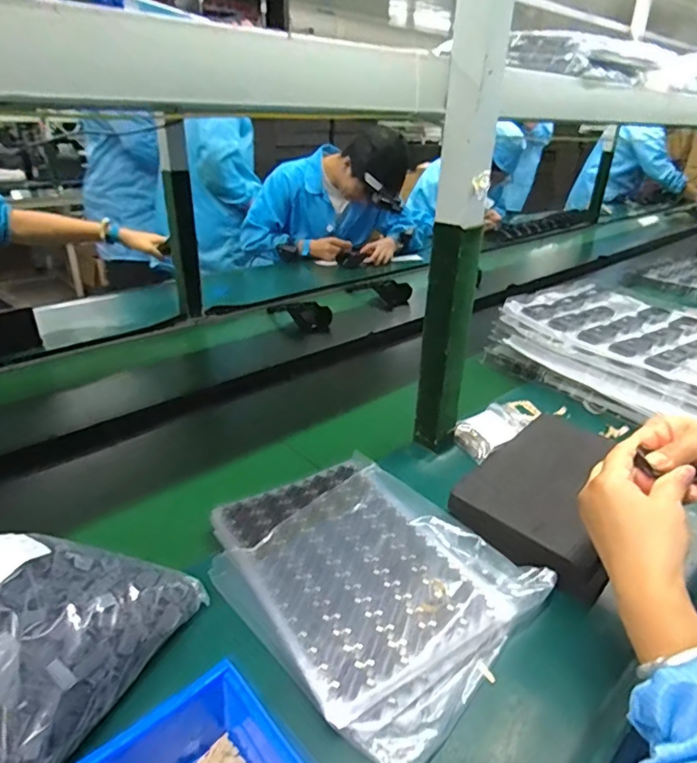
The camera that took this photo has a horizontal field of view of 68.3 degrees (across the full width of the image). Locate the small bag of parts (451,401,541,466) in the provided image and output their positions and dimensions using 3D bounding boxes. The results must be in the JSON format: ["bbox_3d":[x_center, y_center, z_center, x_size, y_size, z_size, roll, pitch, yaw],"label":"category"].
[{"bbox_3d":[0.228,0.059,0.762,0.071,0.033,0.201,21,33,33],"label":"small bag of parts"}]

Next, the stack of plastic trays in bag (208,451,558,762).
[{"bbox_3d":[0.016,0.185,0.510,0.242,0.034,0.288,-24,36,-39],"label":"stack of plastic trays in bag"}]

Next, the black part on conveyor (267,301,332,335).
[{"bbox_3d":[-0.113,-0.158,1.209,0.184,0.048,0.075,22,34,35],"label":"black part on conveyor"}]

